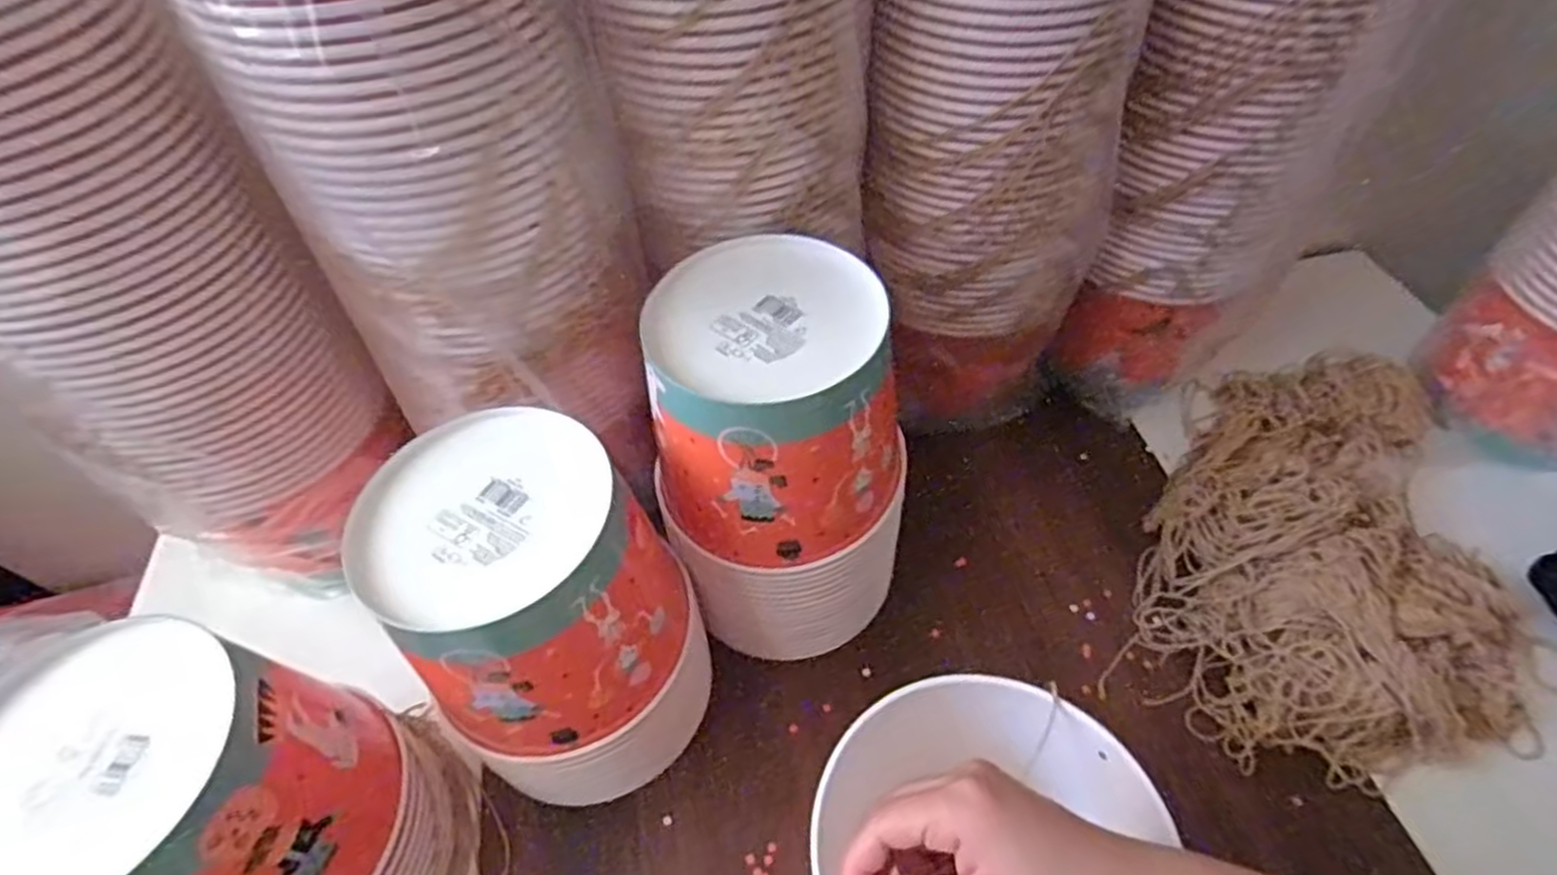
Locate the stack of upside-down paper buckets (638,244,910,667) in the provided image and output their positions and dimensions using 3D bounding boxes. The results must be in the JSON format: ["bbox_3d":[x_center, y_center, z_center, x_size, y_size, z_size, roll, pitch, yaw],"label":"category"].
[{"bbox_3d":[0.008,0.022,0.488,0.145,0.255,0.157,-6,53,-1],"label":"stack of upside-down paper buckets"}]

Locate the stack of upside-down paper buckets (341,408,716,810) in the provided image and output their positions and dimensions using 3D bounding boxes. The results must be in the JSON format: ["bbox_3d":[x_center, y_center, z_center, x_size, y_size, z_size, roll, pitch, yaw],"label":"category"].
[{"bbox_3d":[-0.124,0.112,0.445,0.142,0.218,0.132,-36,59,-21],"label":"stack of upside-down paper buckets"}]

